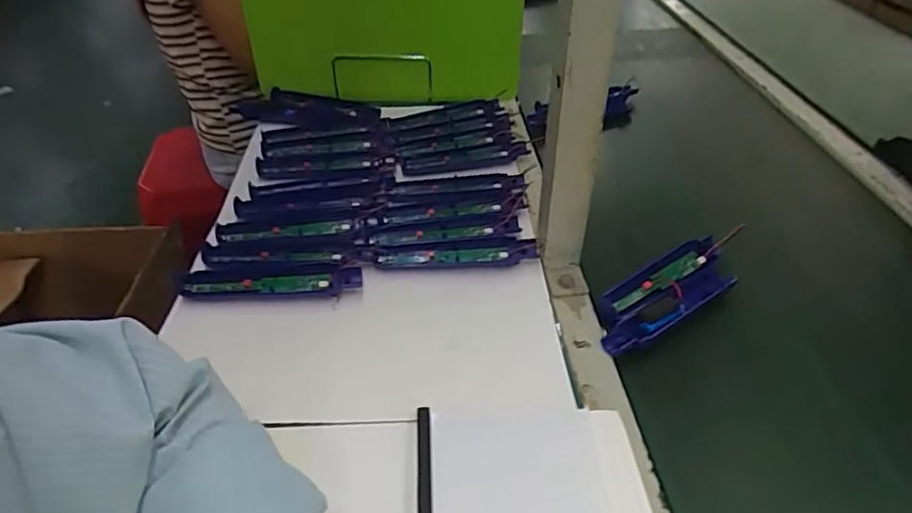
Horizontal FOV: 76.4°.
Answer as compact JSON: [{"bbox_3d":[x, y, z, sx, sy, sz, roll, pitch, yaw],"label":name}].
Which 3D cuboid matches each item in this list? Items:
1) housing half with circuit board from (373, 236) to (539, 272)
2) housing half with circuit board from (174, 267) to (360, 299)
[{"bbox_3d":[-0.001,-0.005,0.608,0.163,0.014,0.035,-4,38,-3],"label":"housing half with circuit board"},{"bbox_3d":[-0.179,0.026,0.573,0.166,0.023,0.035,-2,38,0],"label":"housing half with circuit board"}]

